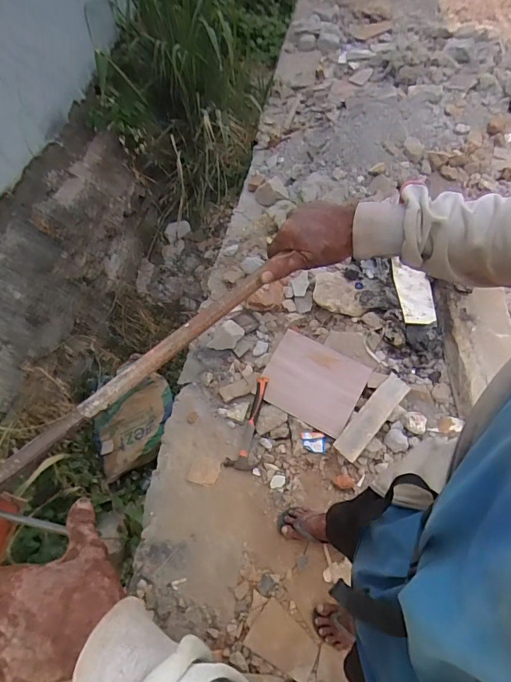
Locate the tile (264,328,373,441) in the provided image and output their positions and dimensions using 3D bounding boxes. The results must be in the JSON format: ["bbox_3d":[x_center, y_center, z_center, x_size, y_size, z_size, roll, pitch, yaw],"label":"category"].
[{"bbox_3d":[0.211,0.151,1.575,0.346,0.017,0.291,27,80,11],"label":"tile"}]

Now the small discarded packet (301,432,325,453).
[{"bbox_3d":[0.208,0.364,1.515,0.083,0.012,0.071,0,71,4],"label":"small discarded packet"}]

